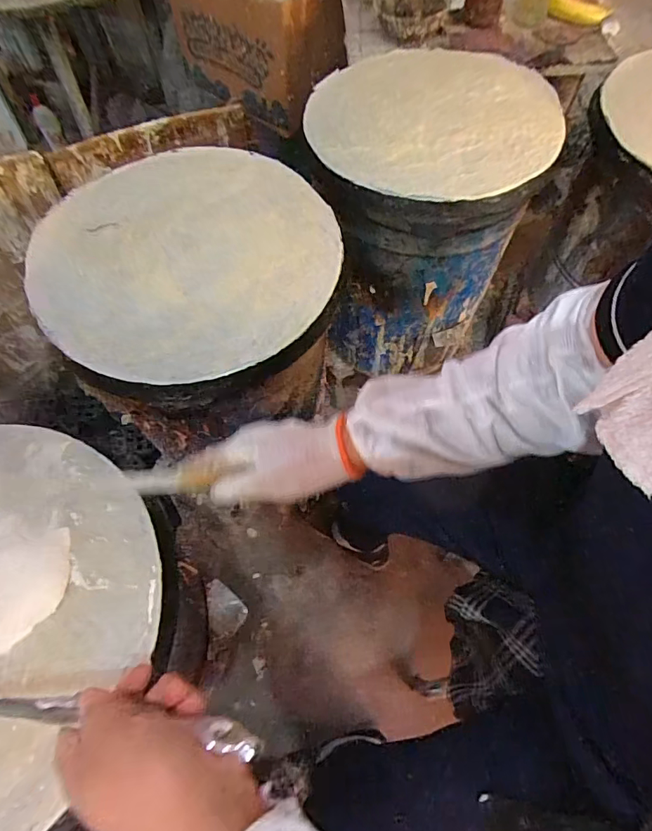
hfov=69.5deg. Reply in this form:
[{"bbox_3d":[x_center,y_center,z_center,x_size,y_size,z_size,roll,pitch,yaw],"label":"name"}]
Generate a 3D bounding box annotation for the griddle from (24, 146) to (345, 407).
[{"bbox_3d":[-0.169,-0.200,0.596,0.372,0.026,0.362,1,67,-1],"label":"griddle"}]

